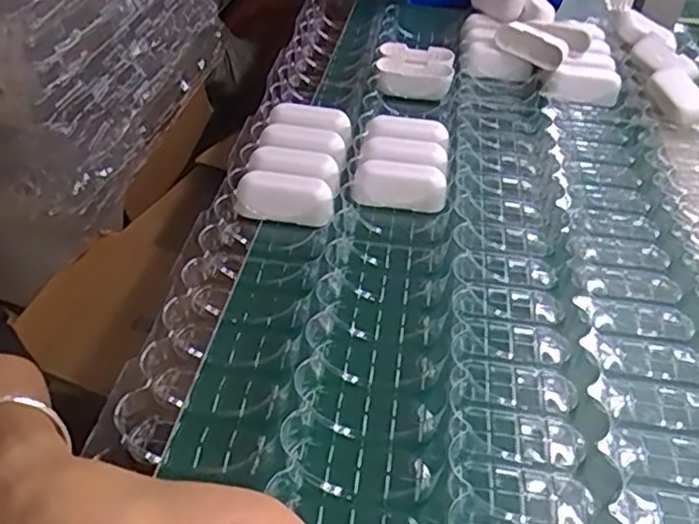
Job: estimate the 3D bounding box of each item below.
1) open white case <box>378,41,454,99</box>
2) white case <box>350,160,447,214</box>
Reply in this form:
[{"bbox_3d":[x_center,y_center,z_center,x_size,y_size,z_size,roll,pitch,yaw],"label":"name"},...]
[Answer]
[{"bbox_3d":[0.058,-0.170,0.574,0.065,0.023,0.068,8,42,4],"label":"open white case"},{"bbox_3d":[0.035,-0.050,0.451,0.063,0.030,0.019,11,42,8],"label":"white case"}]

